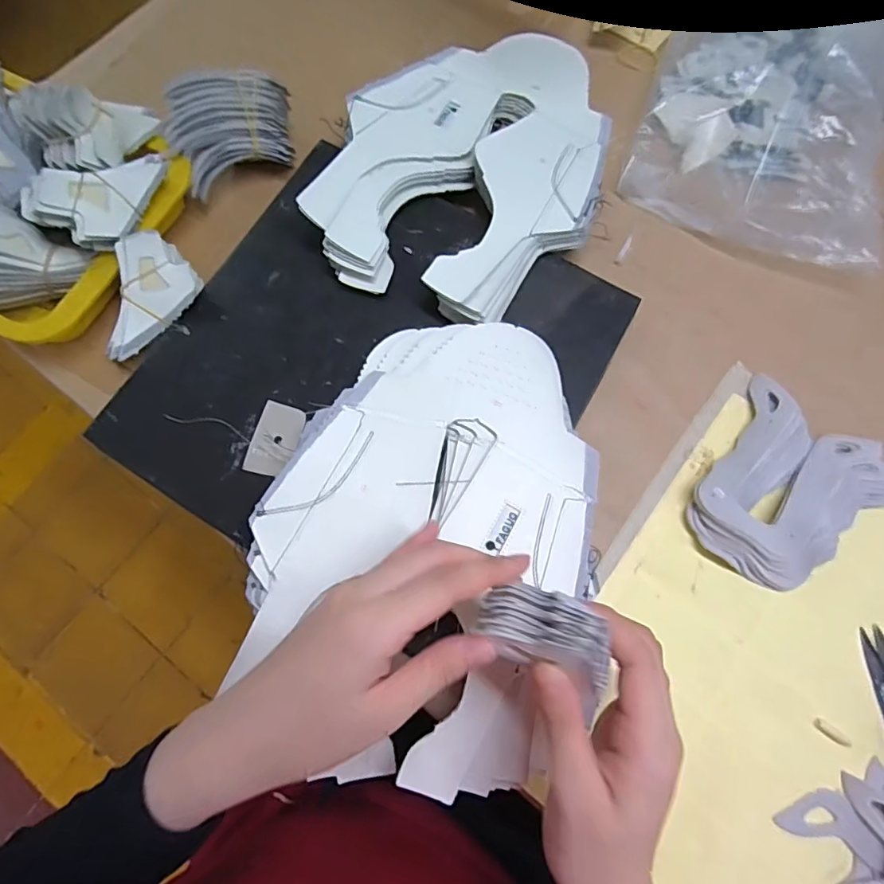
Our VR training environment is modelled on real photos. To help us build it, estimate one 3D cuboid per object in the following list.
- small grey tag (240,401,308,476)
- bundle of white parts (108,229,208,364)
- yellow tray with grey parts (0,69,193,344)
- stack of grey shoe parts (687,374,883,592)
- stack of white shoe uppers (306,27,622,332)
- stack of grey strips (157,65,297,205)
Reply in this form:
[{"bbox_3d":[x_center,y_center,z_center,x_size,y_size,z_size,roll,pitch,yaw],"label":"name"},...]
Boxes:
[{"bbox_3d":[-0.117,-0.002,0.375,0.031,0.005,0.052,16,71,1],"label":"small grey tag"},{"bbox_3d":[-0.216,-0.107,0.400,0.053,0.024,0.091,11,103,-21],"label":"bundle of white parts"},{"bbox_3d":[-0.339,-0.202,0.393,0.239,0.087,0.198,26,76,8],"label":"yellow tray with grey parts"},{"bbox_3d":[0.249,0.037,0.377,0.112,0.019,0.134,35,79,10],"label":"stack of grey shoe parts"},{"bbox_3d":[0.029,-0.232,0.423,0.201,0.037,0.285,25,77,8],"label":"stack of white shoe uppers"},{"bbox_3d":[-0.174,-0.257,0.437,0.102,0.051,0.072,-20,75,-5],"label":"stack of grey strips"}]

